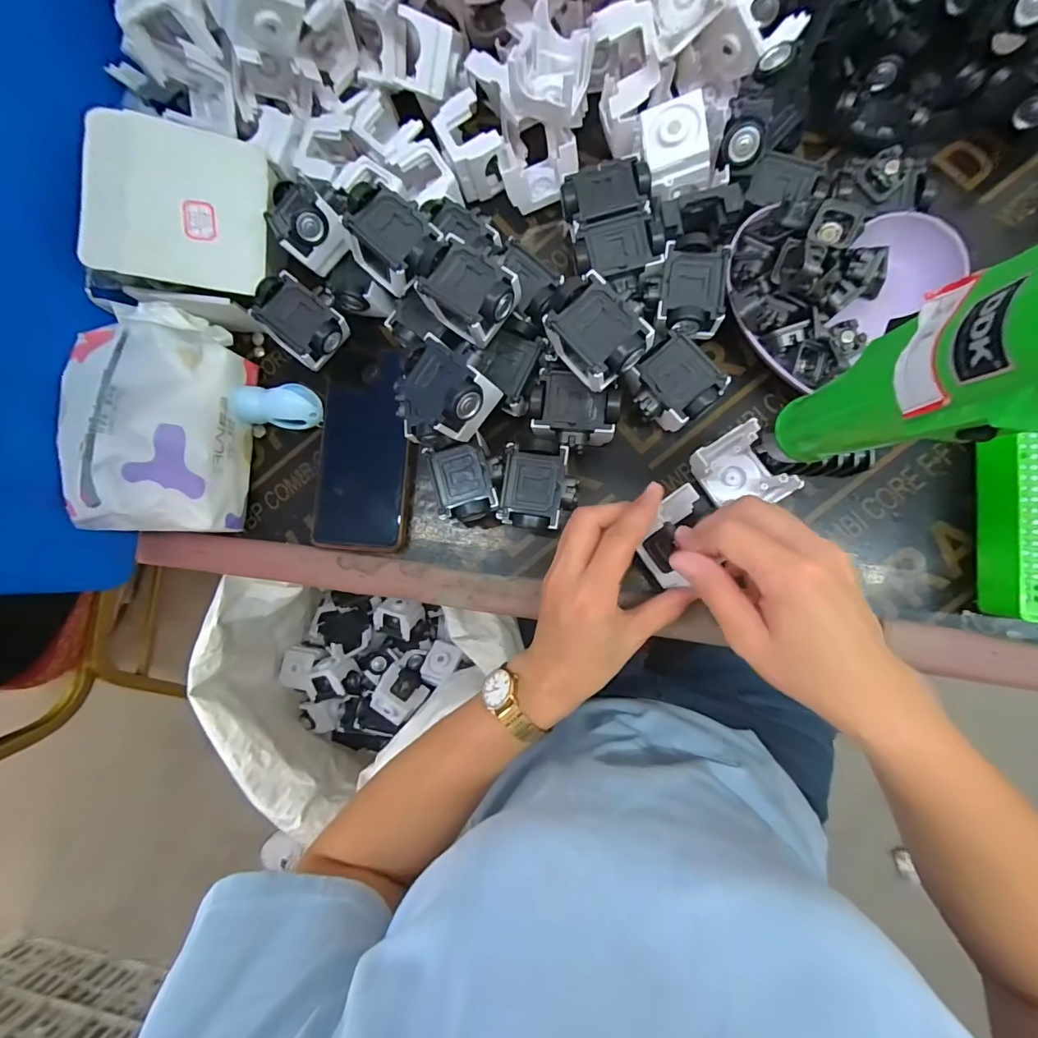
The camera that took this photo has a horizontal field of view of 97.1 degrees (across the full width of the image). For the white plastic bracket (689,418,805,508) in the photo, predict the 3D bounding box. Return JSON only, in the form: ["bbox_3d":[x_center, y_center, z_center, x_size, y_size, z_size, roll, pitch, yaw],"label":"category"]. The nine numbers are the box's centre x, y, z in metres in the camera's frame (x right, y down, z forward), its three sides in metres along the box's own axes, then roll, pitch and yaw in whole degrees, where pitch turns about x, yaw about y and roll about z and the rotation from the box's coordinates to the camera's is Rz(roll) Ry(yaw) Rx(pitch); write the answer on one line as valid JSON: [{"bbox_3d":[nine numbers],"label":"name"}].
[{"bbox_3d":[0.155,-0.033,0.319,0.050,0.017,0.057,-33,81,4],"label":"white plastic bracket"}]

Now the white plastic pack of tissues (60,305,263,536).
[{"bbox_3d":[-0.265,-0.075,0.339,0.077,0.090,0.165,-3,84,8],"label":"white plastic pack of tissues"}]

